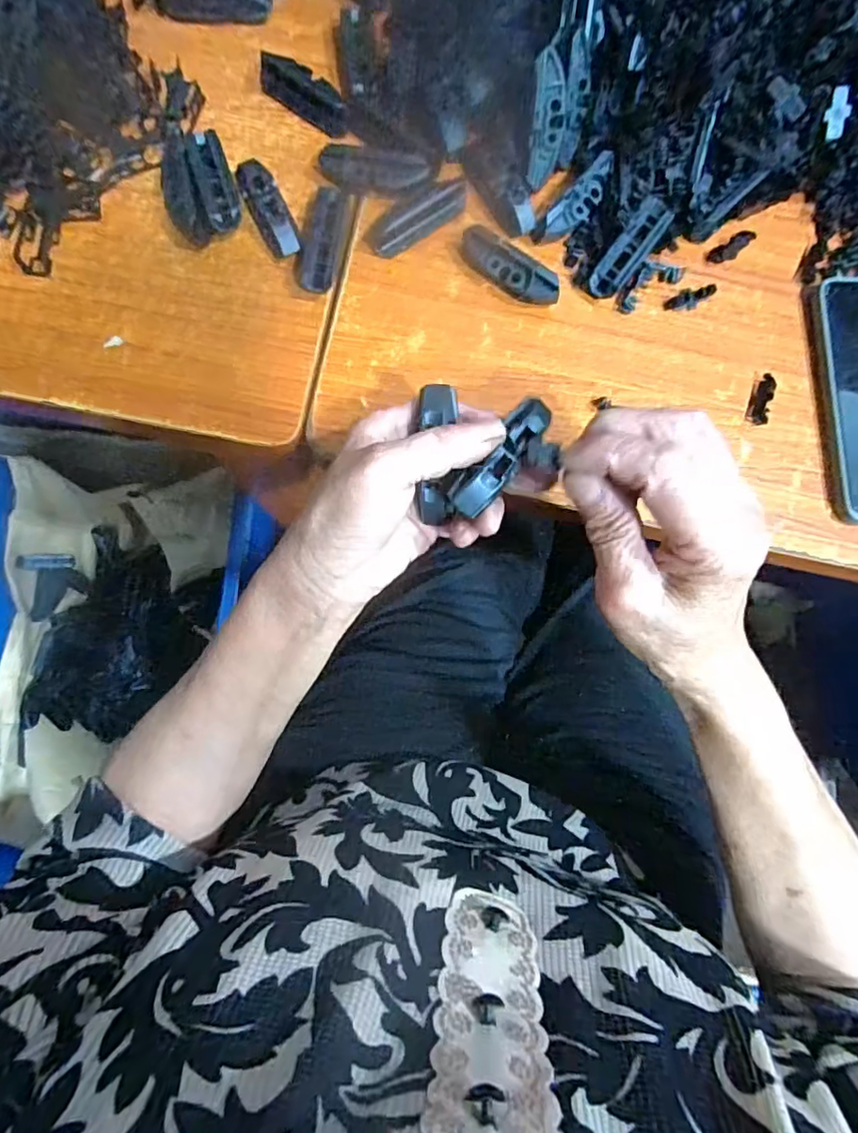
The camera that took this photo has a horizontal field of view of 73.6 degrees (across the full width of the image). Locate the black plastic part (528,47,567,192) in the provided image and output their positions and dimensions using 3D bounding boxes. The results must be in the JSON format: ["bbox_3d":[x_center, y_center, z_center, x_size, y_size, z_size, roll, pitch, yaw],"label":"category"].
[{"bbox_3d":[0.075,-0.278,0.359,0.021,0.009,0.067,-1,122,-2],"label":"black plastic part"}]

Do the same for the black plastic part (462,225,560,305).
[{"bbox_3d":[0.049,-0.188,0.363,0.071,0.023,0.016,38,82,4],"label":"black plastic part"}]

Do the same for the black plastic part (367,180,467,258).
[{"bbox_3d":[-0.007,-0.228,0.375,0.073,0.009,0.022,-39,85,-7],"label":"black plastic part"}]

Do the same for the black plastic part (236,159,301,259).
[{"bbox_3d":[-0.103,-0.230,0.366,0.021,0.021,0.070,-24,83,-6],"label":"black plastic part"}]

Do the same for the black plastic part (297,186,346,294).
[{"bbox_3d":[-0.067,-0.208,0.364,0.019,0.015,0.074,9,81,-1],"label":"black plastic part"}]

